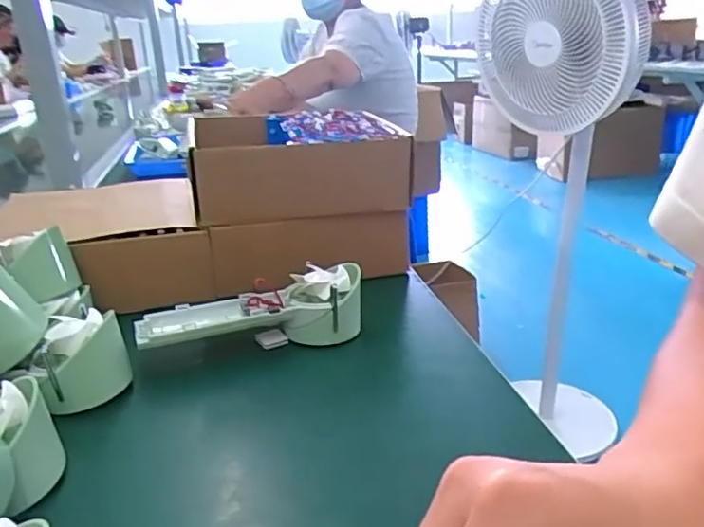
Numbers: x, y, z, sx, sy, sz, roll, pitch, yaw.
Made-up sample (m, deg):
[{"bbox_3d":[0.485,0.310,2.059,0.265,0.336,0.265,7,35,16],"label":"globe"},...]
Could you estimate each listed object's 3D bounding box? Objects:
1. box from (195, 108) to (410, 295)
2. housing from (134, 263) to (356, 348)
[{"bbox_3d":[-0.061,-0.083,0.653,0.202,0.144,0.227,-8,20,-12],"label":"box"},{"bbox_3d":[-0.075,0.041,0.477,0.176,0.045,0.060,-9,20,-14],"label":"housing"}]

